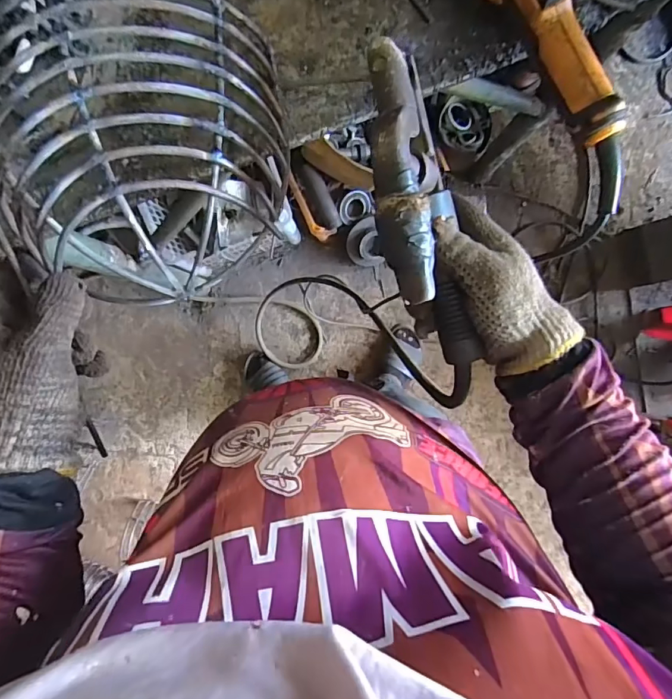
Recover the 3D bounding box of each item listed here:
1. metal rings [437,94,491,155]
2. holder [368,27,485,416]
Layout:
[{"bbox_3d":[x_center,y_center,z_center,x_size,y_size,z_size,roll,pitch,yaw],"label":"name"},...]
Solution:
[{"bbox_3d":[0.321,-0.564,1.145,0.132,0.035,0.130,0,95,1],"label":"metal rings"},{"bbox_3d":[0.054,-0.069,0.329,0.069,0.069,0.264,-14,108,2],"label":"holder"}]

